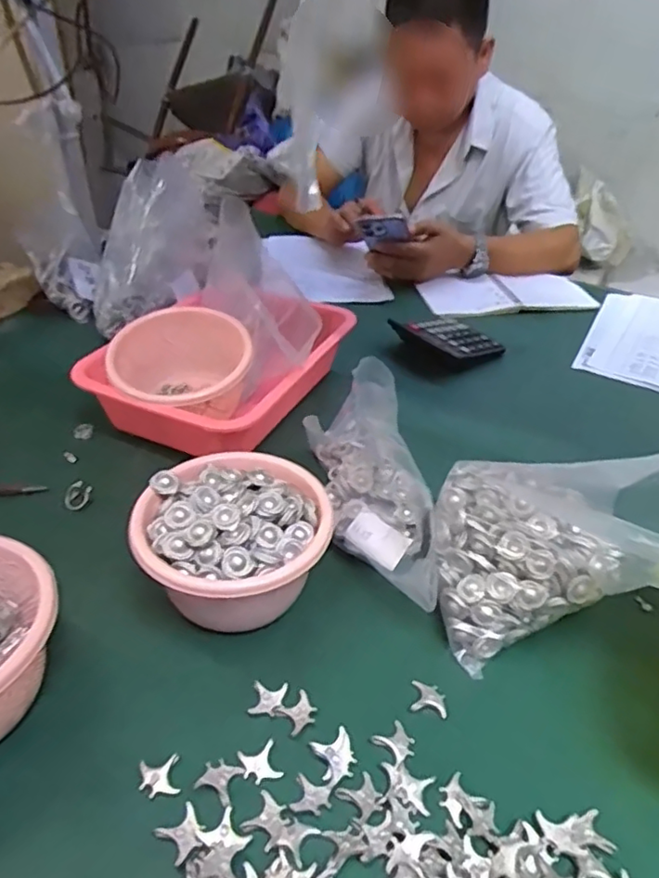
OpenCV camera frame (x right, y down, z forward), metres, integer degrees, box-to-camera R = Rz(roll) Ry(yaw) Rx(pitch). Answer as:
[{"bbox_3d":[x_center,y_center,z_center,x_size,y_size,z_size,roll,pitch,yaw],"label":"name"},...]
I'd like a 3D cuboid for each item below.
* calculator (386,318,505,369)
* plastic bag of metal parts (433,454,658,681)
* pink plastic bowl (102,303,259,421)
[{"bbox_3d":[0.168,-0.145,0.850,0.132,0.035,0.113,-24,43,-30],"label":"calculator"},{"bbox_3d":[0.204,0.076,0.464,0.234,0.150,0.134,3,36,1],"label":"plastic bag of metal parts"},{"bbox_3d":[-0.153,-0.070,0.653,0.146,0.092,0.124,-22,53,-10],"label":"pink plastic bowl"}]

